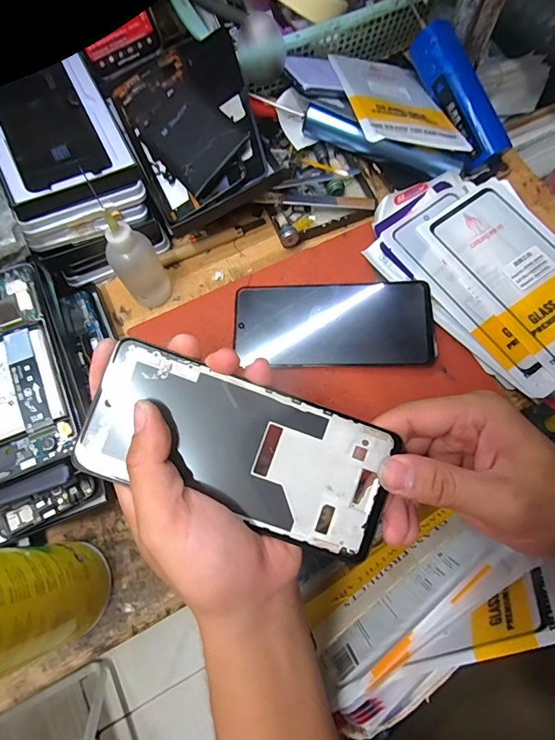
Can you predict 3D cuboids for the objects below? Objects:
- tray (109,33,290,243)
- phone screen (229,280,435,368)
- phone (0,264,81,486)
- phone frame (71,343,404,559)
[{"bbox_3d":[-0.072,-0.210,0.355,0.114,0.030,0.184,-27,73,10],"label":"tray"},{"bbox_3d":[0.046,-0.040,0.340,0.162,0.007,0.073,-2,76,8],"label":"phone screen"},{"bbox_3d":[-0.191,-0.002,0.283,0.069,0.014,0.152,-23,72,-6],"label":"phone"},{"bbox_3d":[-0.017,0.044,0.220,0.160,0.004,0.072,20,84,-3],"label":"phone frame"}]

